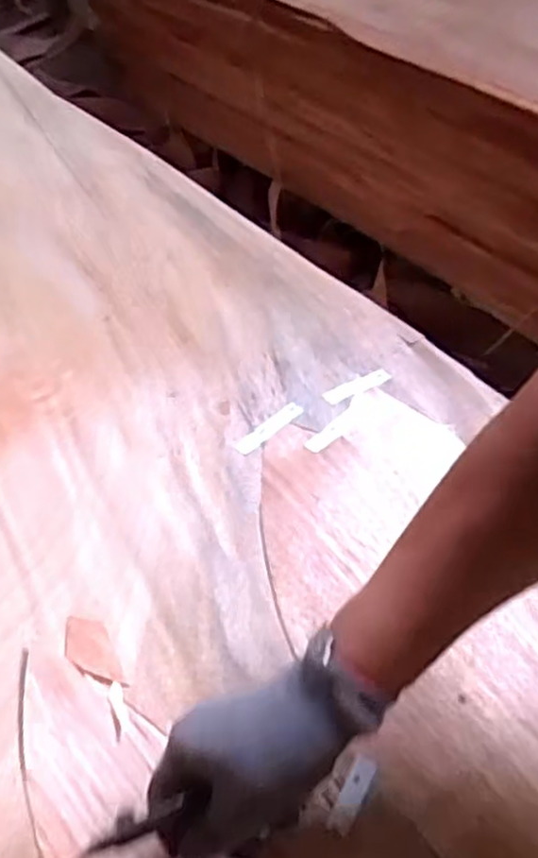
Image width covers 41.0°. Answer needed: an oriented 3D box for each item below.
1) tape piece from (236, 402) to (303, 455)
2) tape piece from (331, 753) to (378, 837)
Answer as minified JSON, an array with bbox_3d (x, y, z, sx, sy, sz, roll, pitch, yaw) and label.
[{"bbox_3d":[0.001,-0.002,0.590,0.064,0.004,0.015,-38,59,-20],"label":"tape piece"},{"bbox_3d":[0.050,0.218,0.432,0.014,0.004,0.044,22,59,20],"label":"tape piece"}]

